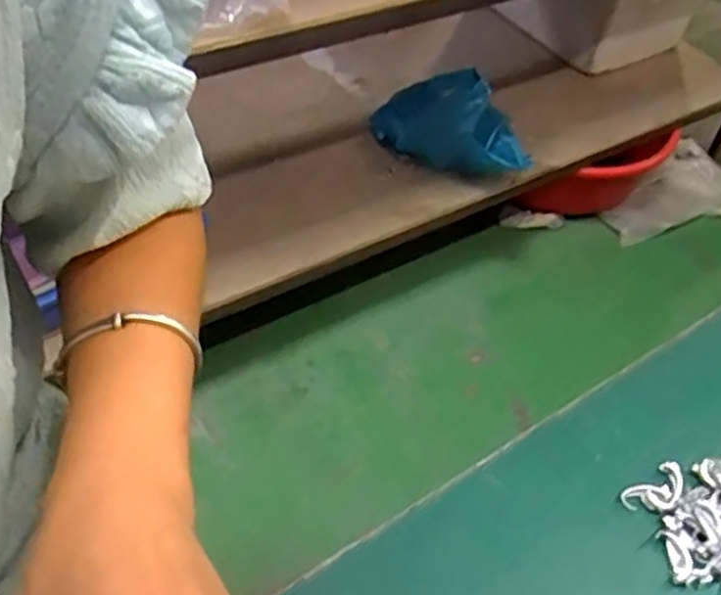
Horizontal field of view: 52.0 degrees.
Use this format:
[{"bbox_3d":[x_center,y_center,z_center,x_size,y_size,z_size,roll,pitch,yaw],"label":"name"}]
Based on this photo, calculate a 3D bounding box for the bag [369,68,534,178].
[{"bbox_3d":[0.148,-0.295,1.226,0.297,0.188,0.087,24,49,16],"label":"bag"}]

